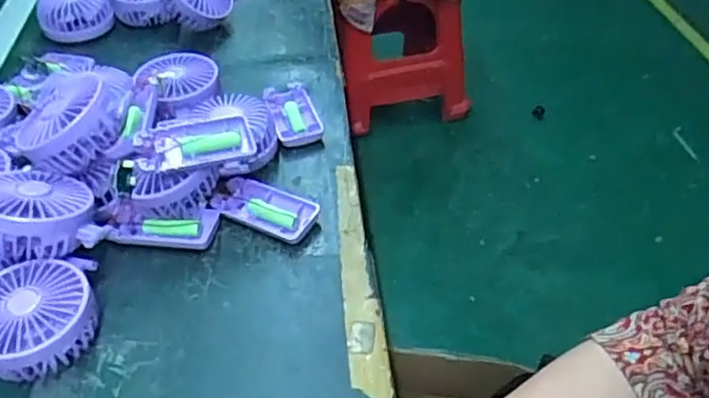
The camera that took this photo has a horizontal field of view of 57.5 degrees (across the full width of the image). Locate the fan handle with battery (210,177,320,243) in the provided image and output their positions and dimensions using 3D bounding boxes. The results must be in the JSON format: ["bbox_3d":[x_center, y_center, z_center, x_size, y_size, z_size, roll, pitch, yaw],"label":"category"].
[{"bbox_3d":[-0.075,0.008,0.567,0.088,0.018,0.045,19,47,21],"label":"fan handle with battery"}]

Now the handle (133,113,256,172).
[{"bbox_3d":[-0.131,-0.046,0.532,0.091,0.021,0.044,-11,44,-9],"label":"handle"}]

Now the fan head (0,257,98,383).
[{"bbox_3d":[-0.231,0.088,0.468,0.083,0.044,0.085,-1,43,1],"label":"fan head"}]

